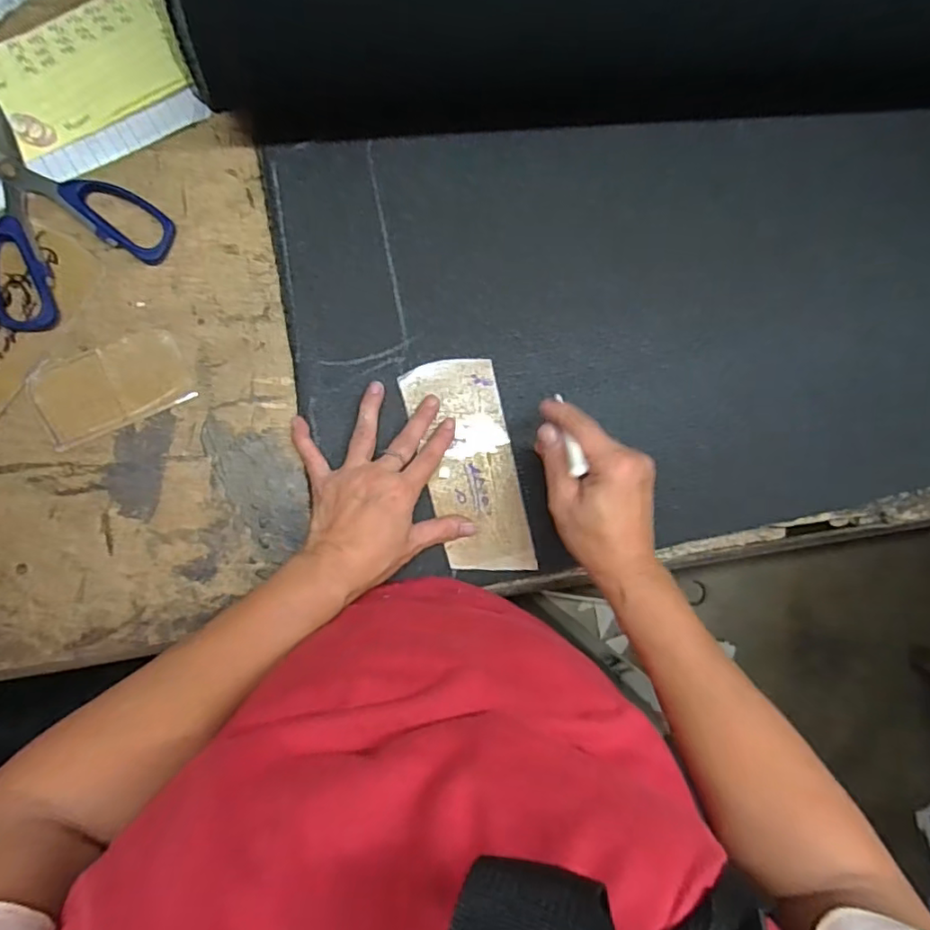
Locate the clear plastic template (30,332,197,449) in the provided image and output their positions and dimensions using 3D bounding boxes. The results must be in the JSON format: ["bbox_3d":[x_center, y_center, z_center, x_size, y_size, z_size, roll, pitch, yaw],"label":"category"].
[{"bbox_3d":[-0.248,-0.054,0.413,0.099,0.004,0.057,-22,93,-9],"label":"clear plastic template"}]

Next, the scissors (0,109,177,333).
[{"bbox_3d":[-0.300,-0.187,0.403,0.128,0.007,0.161,-37,95,-8],"label":"scissors"}]

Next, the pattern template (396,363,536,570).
[{"bbox_3d":[0.004,0.002,0.453,0.071,0.005,0.166,-14,90,-10],"label":"pattern template"}]

